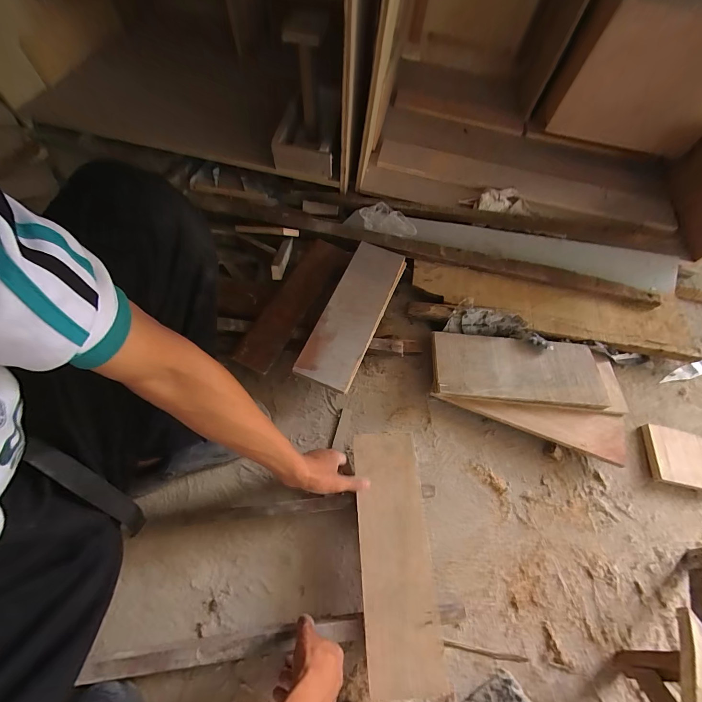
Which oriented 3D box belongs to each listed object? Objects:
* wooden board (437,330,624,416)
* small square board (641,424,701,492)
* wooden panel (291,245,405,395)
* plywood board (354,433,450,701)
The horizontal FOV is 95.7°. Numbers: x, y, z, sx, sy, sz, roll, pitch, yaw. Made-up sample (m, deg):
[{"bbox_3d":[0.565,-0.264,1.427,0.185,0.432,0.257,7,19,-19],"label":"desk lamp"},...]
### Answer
[{"bbox_3d":[0.376,0.039,0.672,0.401,0.014,0.150,6,64,-1],"label":"wooden board"},{"bbox_3d":[0.681,0.220,0.651,0.137,0.025,0.116,11,64,2],"label":"small square board"},{"bbox_3d":[0.009,-0.089,0.678,0.114,0.022,0.367,21,65,7],"label":"wooden panel"},{"bbox_3d":[0.068,0.308,0.503,0.108,0.017,0.341,-4,65,0],"label":"plywood board"}]

